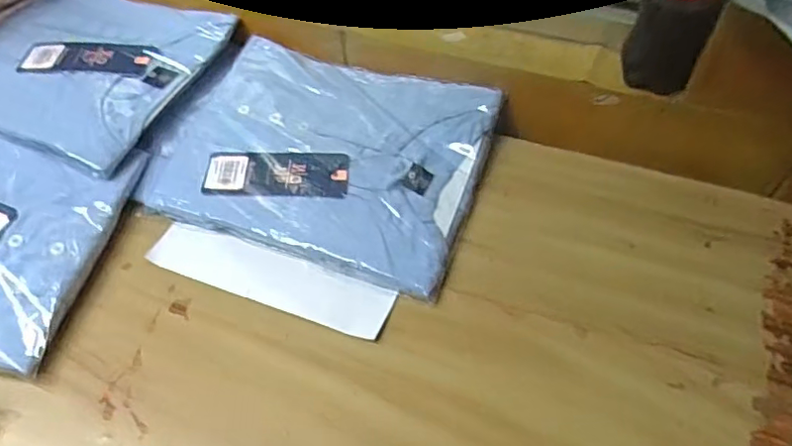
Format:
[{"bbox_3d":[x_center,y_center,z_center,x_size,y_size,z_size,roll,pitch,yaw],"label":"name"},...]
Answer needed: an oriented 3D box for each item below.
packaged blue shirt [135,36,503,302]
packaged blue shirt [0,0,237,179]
[{"bbox_3d":[-0.066,-0.063,0.500,0.275,0.036,0.205,16,56,13],"label":"packaged blue shirt"},{"bbox_3d":[-0.311,-0.154,0.540,0.244,0.021,0.200,16,56,14],"label":"packaged blue shirt"}]

